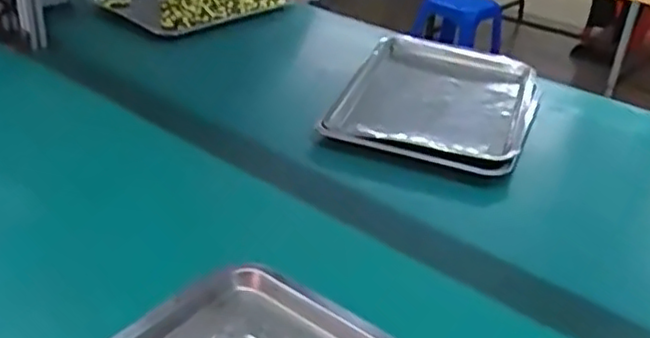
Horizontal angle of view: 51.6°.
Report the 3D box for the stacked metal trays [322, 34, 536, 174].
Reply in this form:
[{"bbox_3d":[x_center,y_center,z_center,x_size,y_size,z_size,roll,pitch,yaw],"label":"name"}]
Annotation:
[{"bbox_3d":[0.189,-0.119,1.094,0.293,0.041,0.385,14,31,16],"label":"stacked metal trays"}]

